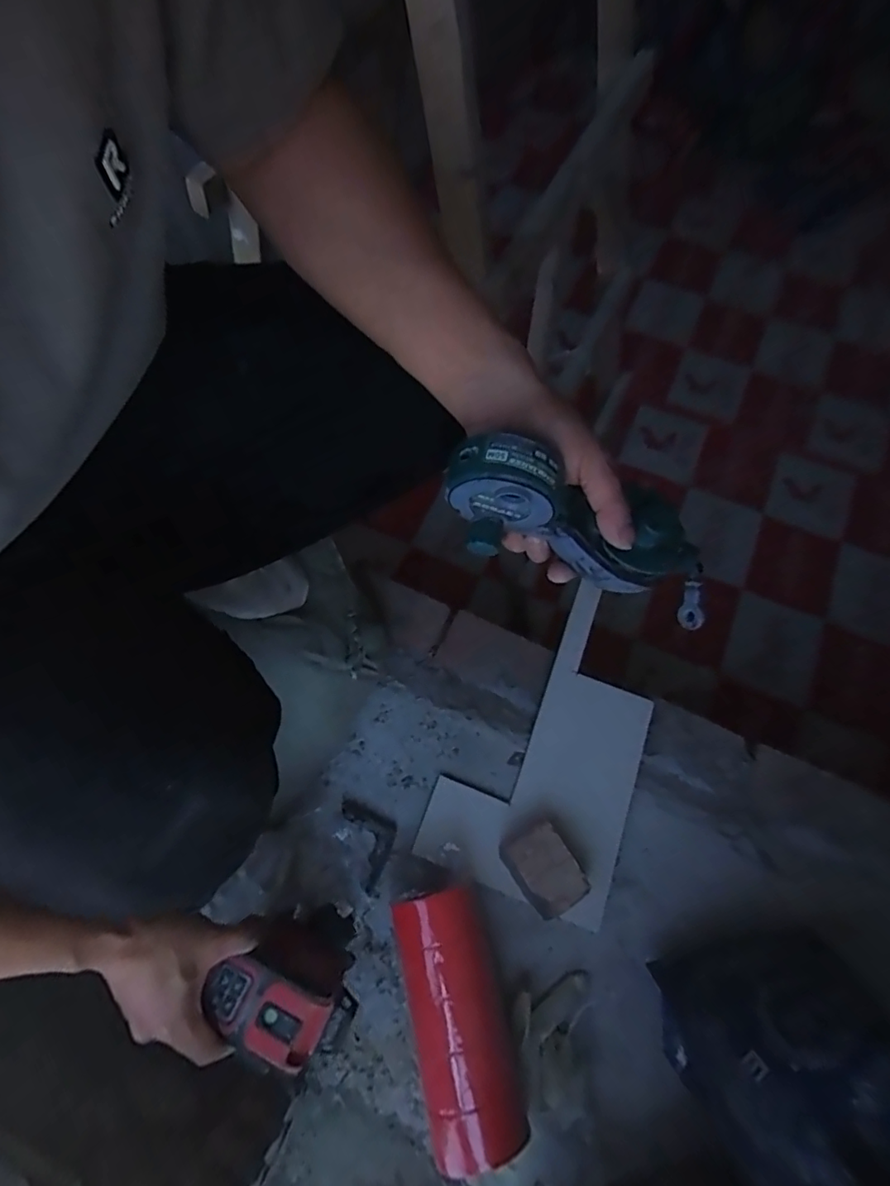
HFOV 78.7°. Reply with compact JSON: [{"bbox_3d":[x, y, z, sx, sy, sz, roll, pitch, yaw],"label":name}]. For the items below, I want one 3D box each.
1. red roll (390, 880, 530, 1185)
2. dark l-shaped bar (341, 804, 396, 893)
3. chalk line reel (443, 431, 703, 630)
[{"bbox_3d":[0.013,0.459,0.596,0.099,0.079,0.239,-13,68,-5],"label":"red roll"},{"bbox_3d":[-0.091,0.318,0.702,0.057,0.007,0.109,-20,69,-8],"label":"dark l-shaped bar"},{"bbox_3d":[0.097,-0.046,0.353,0.203,0.069,0.067,20,66,-20],"label":"chalk line reel"}]

